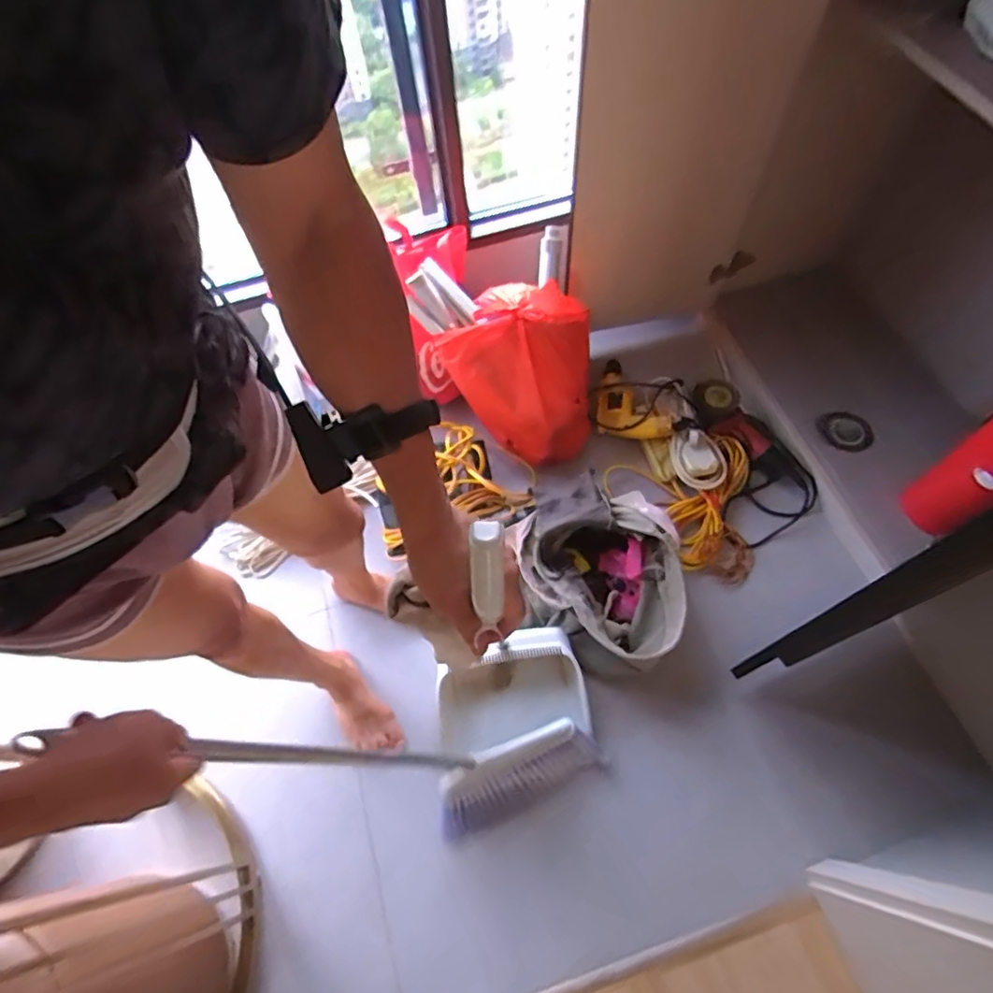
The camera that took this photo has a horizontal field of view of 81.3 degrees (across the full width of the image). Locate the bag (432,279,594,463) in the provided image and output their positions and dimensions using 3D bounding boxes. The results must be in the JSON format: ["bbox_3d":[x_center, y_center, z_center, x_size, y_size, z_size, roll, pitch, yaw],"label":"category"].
[{"bbox_3d":[0.068,-0.263,1.230,0.331,0.234,0.236,38,72,20],"label":"bag"}]

